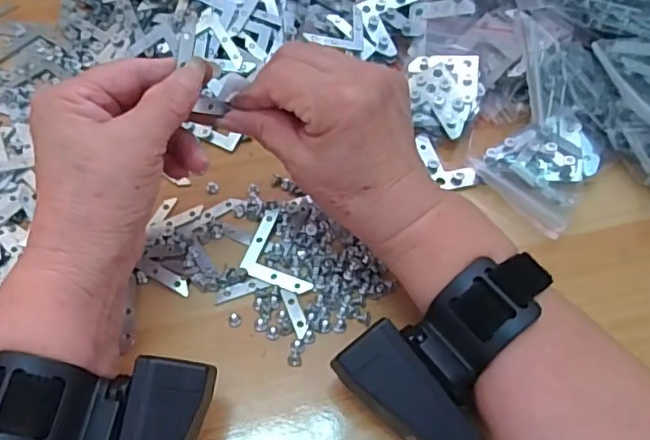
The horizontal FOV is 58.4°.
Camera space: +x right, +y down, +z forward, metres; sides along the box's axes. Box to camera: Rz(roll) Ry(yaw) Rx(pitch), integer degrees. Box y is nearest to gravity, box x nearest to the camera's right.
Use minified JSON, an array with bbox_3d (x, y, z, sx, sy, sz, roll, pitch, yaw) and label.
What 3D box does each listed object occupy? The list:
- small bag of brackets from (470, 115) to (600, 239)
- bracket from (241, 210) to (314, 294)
[{"bbox_3d":[0.139,-0.034,0.354,0.068,0.015,0.063,-33,64,-20],"label":"small bag of brackets"},{"bbox_3d":[-0.031,0.022,0.327,0.030,0.004,0.053,-25,68,-3],"label":"bracket"}]

